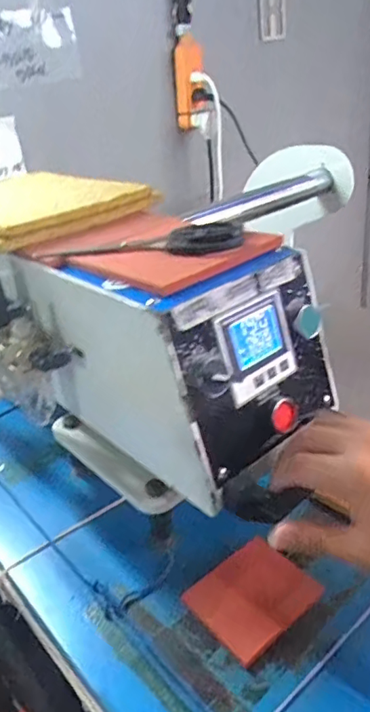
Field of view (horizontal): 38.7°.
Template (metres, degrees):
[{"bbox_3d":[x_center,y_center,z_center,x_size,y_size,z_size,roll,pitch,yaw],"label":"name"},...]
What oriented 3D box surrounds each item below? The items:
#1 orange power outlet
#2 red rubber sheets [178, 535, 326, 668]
[{"bbox_3d":[0.008,-0.572,1.106,0.065,0.164,0.033,1,29,14],"label":"orange power outlet"},{"bbox_3d":[0.056,0.196,0.432,0.086,0.015,0.076,-25,33,-31],"label":"red rubber sheets"}]

